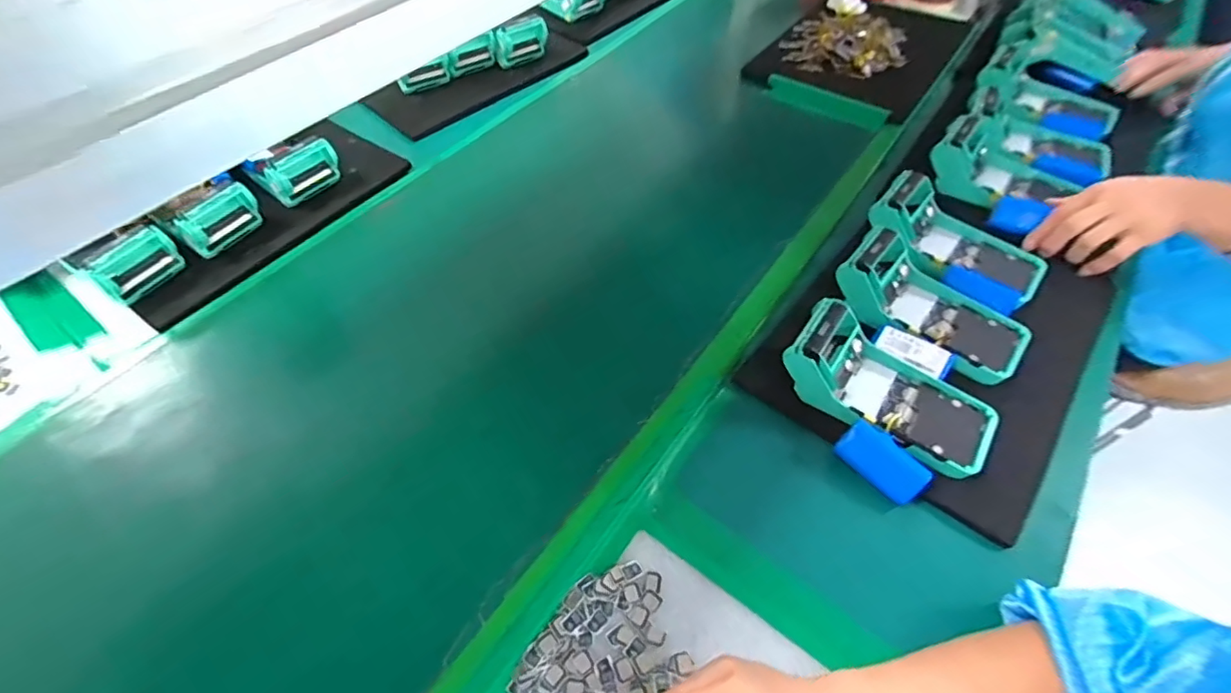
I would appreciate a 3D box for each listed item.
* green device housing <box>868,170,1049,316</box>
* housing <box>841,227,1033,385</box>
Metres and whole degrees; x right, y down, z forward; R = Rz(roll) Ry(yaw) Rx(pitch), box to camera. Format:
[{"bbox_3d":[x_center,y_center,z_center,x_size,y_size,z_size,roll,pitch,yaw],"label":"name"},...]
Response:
[{"bbox_3d":[0.354,-0.111,0.544,0.170,0.070,0.105,31,53,25],"label":"green device housing"},{"bbox_3d":[0.305,-0.044,0.500,0.164,0.073,0.089,33,54,27],"label":"housing"}]

